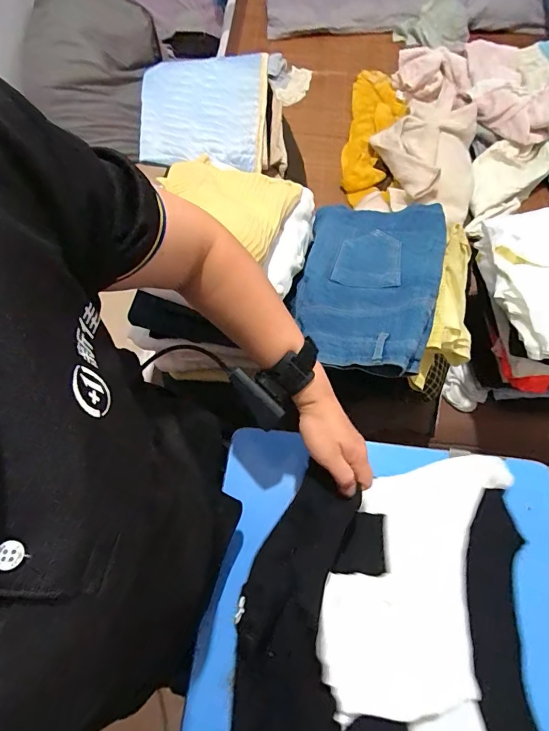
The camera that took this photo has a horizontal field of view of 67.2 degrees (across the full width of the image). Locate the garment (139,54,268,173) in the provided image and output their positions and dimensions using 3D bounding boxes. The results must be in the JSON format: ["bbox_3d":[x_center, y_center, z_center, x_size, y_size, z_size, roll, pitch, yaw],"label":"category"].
[{"bbox_3d":[-0.138,-0.499,0.806,0.231,0.062,0.259,0,66,2],"label":"garment"}]

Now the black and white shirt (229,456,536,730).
[{"bbox_3d":[0.113,0.255,0.407,0.283,0.099,0.325,4,67,4],"label":"black and white shirt"}]

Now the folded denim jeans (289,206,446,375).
[{"bbox_3d":[0.134,-0.125,0.600,0.198,0.044,0.318,6,57,21],"label":"folded denim jeans"}]

